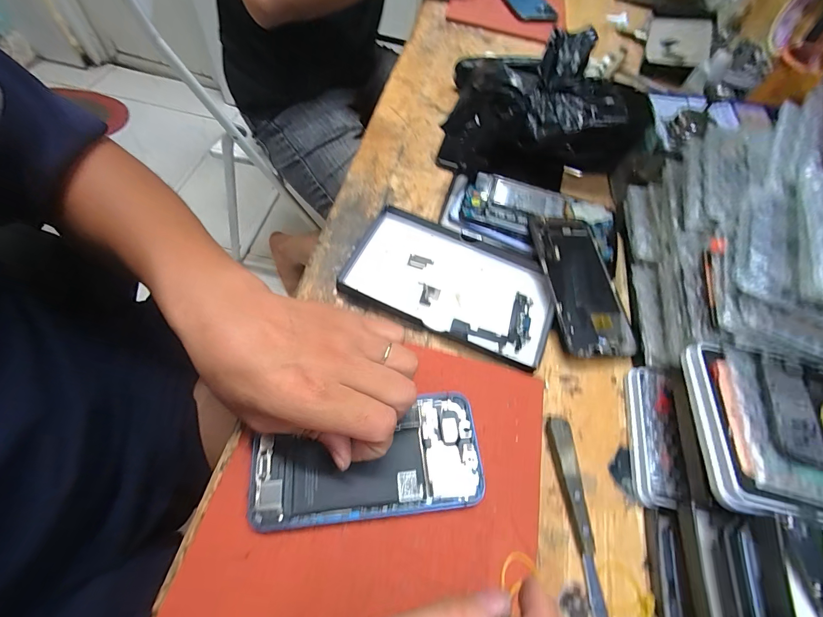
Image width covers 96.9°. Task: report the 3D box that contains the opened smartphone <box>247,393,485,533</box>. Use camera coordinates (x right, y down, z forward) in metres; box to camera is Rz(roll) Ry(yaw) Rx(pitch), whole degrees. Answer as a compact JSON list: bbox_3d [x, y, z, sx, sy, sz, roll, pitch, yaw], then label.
[{"bbox_3d":[-0.027,0.102,0.240,0.146,0.007,0.069,-7,60,-11],"label":"opened smartphone"}]

